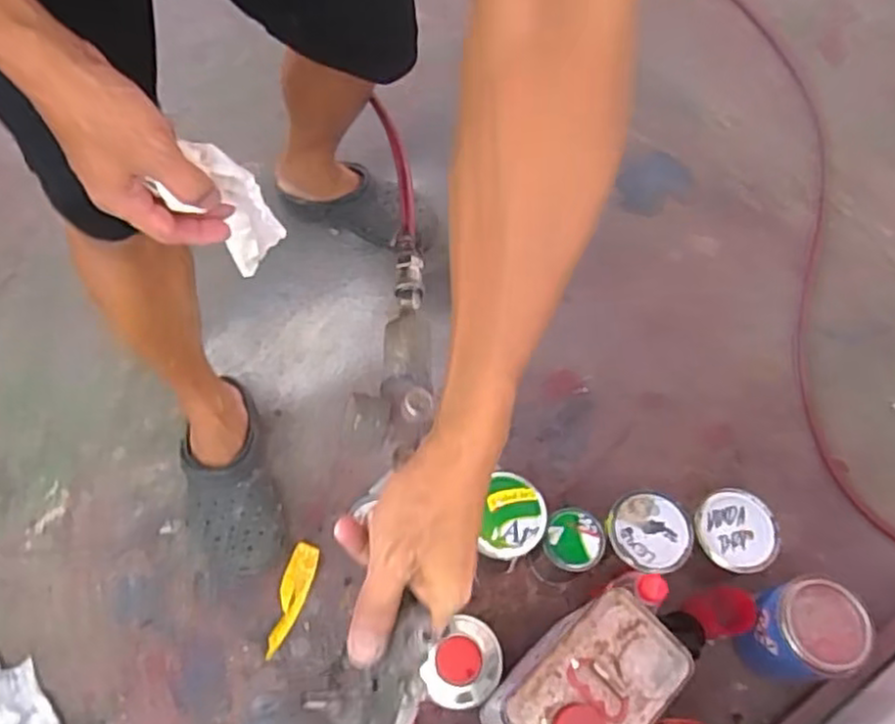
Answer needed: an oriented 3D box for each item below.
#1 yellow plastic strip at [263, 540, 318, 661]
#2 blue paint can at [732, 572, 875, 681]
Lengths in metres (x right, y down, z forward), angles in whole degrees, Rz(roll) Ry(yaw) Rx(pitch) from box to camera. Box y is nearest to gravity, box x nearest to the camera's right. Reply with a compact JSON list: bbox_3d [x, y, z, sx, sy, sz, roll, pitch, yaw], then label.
[{"bbox_3d":[-0.197,0.296,0.896,0.035,0.014,0.138,16,63,3],"label":"yellow plastic strip"},{"bbox_3d":[0.417,0.323,0.849,0.113,0.118,0.109,-2,63,-6],"label":"blue paint can"}]

